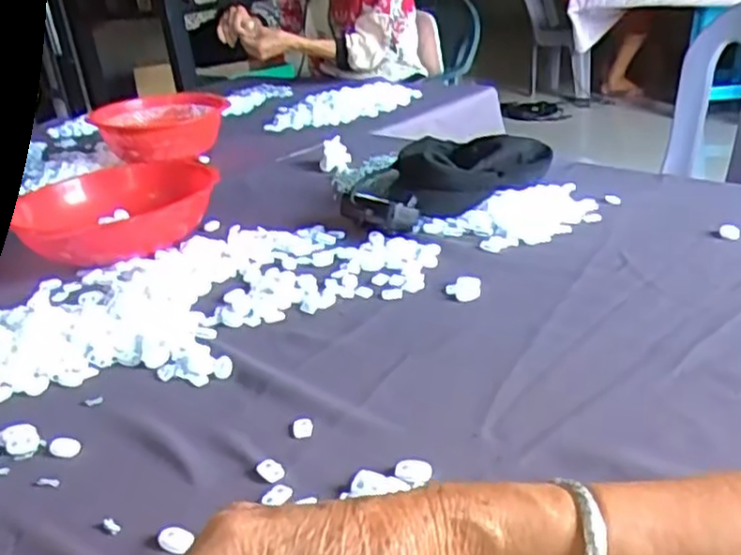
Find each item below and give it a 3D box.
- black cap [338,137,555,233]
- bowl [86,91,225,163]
[{"bbox_3d":[0.085,-0.124,0.914,0.254,0.072,0.173,-14,25,-15],"label":"black cap"},{"bbox_3d":[-0.379,-0.278,1.373,0.229,0.098,0.229,-6,24,3],"label":"bowl"}]

